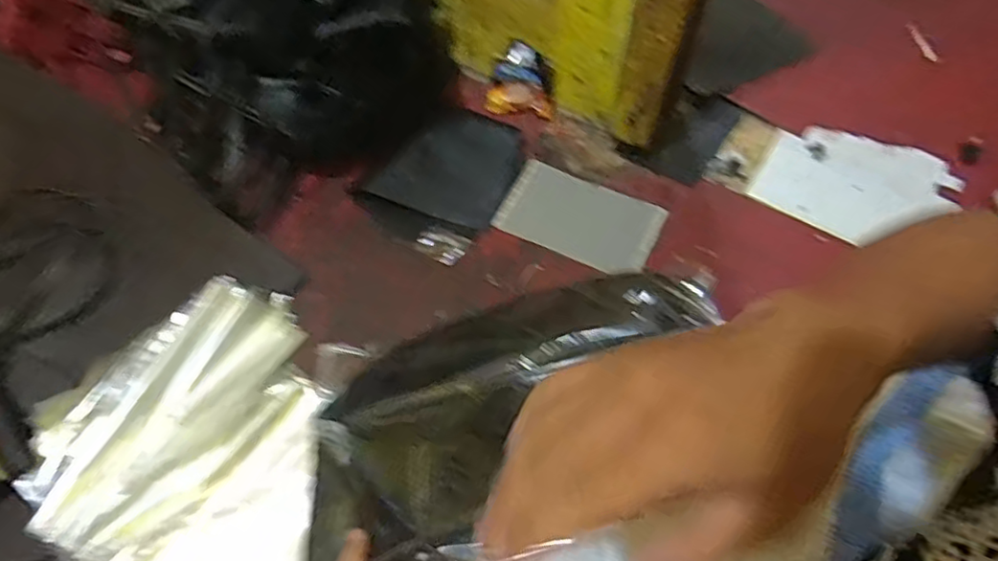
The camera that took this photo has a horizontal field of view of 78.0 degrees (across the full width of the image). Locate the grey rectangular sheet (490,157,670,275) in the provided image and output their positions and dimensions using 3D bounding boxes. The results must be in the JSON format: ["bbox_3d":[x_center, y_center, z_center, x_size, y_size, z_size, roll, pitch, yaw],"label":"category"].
[{"bbox_3d":[0.111,-0.088,0.847,0.209,0.007,0.129,25,64,14],"label":"grey rectangular sheet"}]

